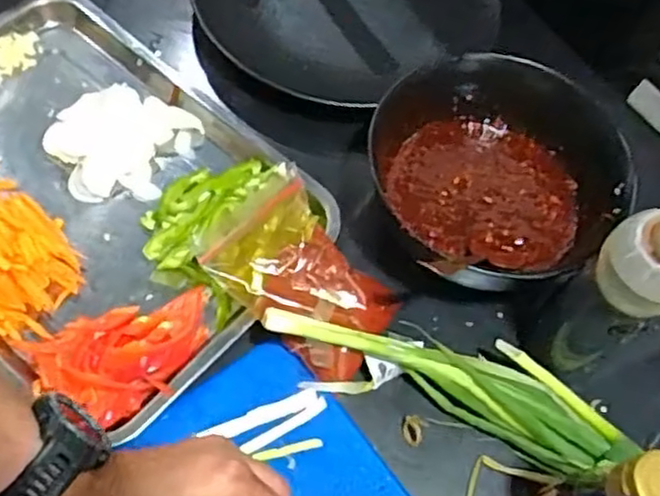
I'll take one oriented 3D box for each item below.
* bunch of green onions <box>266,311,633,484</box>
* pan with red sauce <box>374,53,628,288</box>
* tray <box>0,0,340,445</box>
[{"bbox_3d":[0.084,0.081,0.469,0.244,0.057,0.059,23,61,6],"label":"bunch of green onions"},{"bbox_3d":[0.133,-0.062,0.547,0.183,0.054,0.188,-21,66,-17],"label":"pan with red sauce"},{"bbox_3d":[-0.185,-0.053,0.531,0.338,0.053,0.242,41,65,15],"label":"tray"}]

